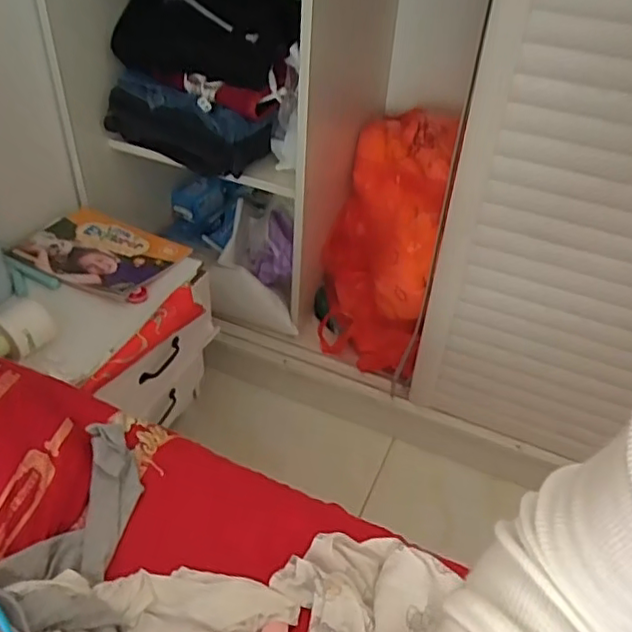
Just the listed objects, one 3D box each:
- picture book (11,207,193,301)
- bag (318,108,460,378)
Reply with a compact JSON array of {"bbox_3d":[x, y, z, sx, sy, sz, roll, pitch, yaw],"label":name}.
[{"bbox_3d":[-0.411,-0.128,1.201,0.275,0.028,0.211,21,43,18],"label":"picture book"},{"bbox_3d":[0.139,-0.161,1.380,0.239,0.462,0.368,7,41,3],"label":"bag"}]

